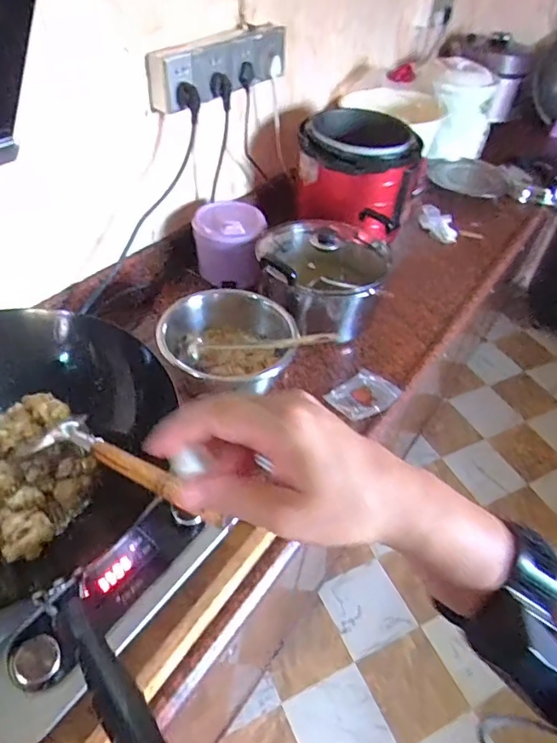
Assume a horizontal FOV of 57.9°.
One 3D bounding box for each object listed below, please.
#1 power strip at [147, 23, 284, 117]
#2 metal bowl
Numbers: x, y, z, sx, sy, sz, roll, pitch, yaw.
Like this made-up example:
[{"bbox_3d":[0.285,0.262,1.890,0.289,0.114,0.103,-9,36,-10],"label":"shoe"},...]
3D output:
[{"bbox_3d":[-0.104,-0.590,0.968,0.066,0.093,0.341,29,50,21],"label":"power strip"},{"bbox_3d":[-0.089,-0.041,0.882,0.220,0.131,0.180,-21,52,-24],"label":"metal bowl"}]

